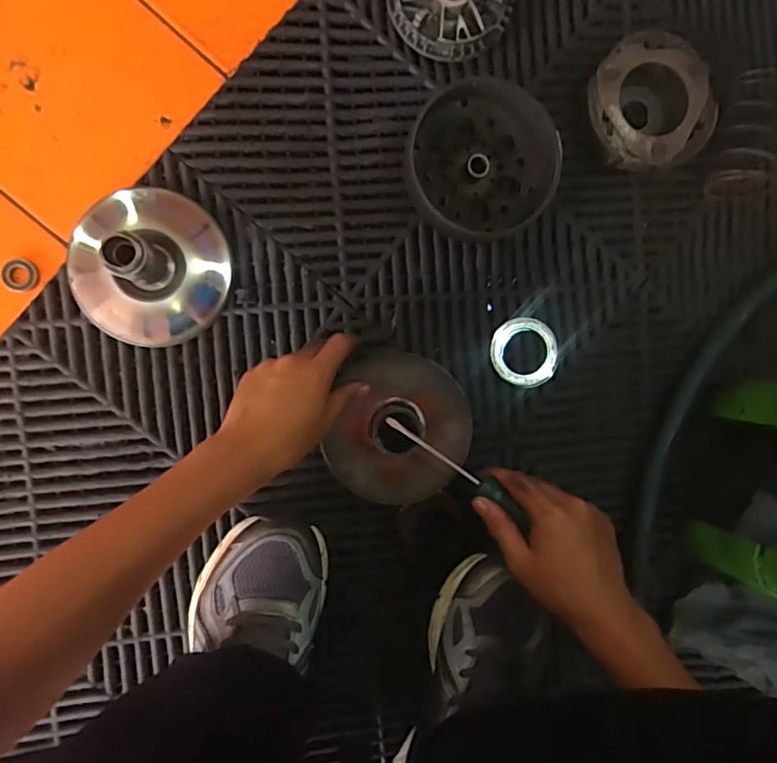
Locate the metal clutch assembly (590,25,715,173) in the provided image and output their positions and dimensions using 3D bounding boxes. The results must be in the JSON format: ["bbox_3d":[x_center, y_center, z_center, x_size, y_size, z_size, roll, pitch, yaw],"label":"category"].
[{"bbox_3d":[0.239,-0.260,0.498,0.112,0.034,0.121,-9,94,-6],"label":"metal clutch assembly"}]

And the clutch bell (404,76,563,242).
[{"bbox_3d":[0.081,-0.196,0.480,0.130,0.047,0.124,0,93,-7],"label":"clutch bell"}]

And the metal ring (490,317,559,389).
[{"bbox_3d":[0.131,-0.028,0.516,0.066,0.008,0.066,0,93,-7],"label":"metal ring"}]

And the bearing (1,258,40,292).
[{"bbox_3d":[-0.316,-0.091,0.461,0.028,0.004,0.027,0,93,-7],"label":"bearing"}]

